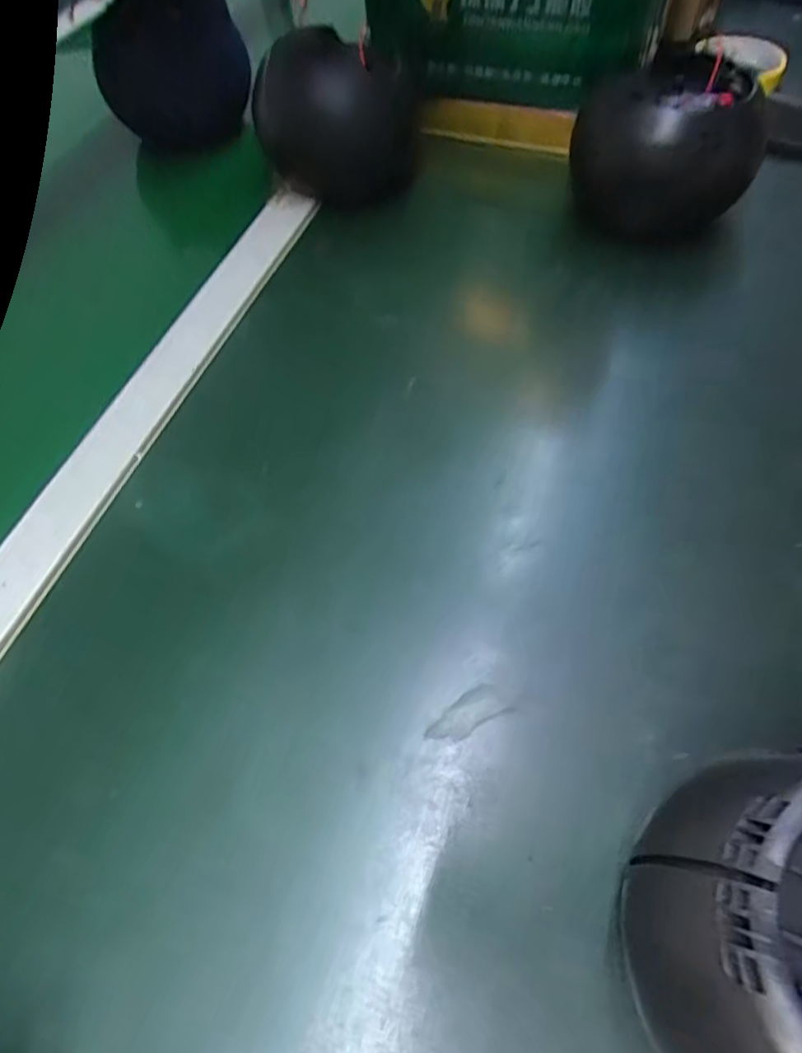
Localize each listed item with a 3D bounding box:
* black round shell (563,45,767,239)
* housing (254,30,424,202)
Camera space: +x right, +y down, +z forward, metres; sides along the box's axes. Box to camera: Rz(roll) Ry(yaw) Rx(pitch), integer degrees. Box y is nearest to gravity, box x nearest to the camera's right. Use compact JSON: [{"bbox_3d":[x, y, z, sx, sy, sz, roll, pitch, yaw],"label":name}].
[{"bbox_3d":[0.186,-0.270,0.468,0.124,0.090,0.096,24,61,19],"label":"black round shell"},{"bbox_3d":[-0.050,-0.348,0.537,0.124,0.119,0.085,5,57,5],"label":"housing"}]

